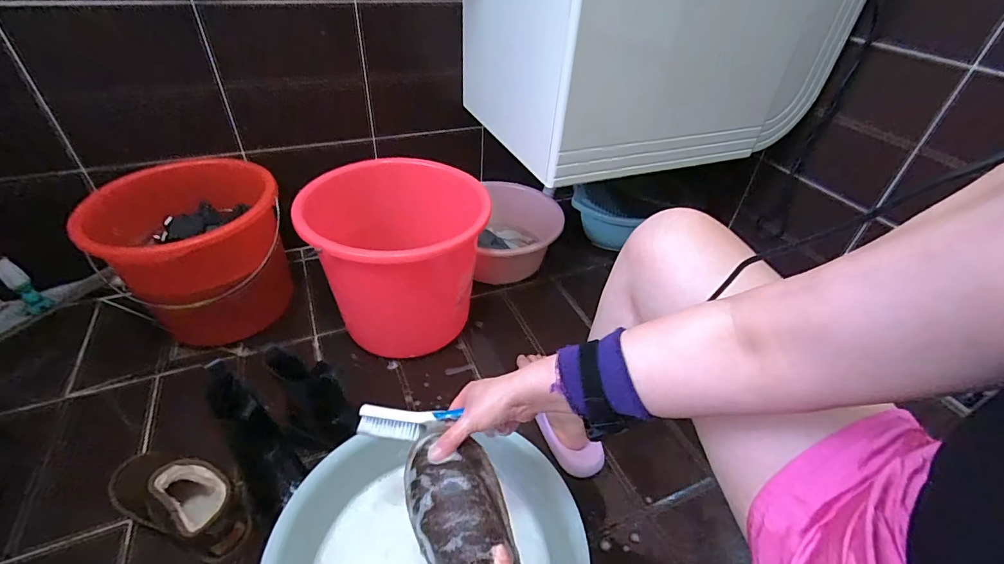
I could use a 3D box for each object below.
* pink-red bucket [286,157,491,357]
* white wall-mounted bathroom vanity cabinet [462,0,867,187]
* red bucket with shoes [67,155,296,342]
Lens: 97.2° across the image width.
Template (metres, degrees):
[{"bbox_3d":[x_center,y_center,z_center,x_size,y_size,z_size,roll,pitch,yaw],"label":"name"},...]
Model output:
[{"bbox_3d":[-0.206,-0.040,0.929,0.334,0.321,0.309,3,39,-2],"label":"pink-red bucket"},{"bbox_3d":[0.320,-0.542,0.918,0.670,0.508,0.395,-12,42,-19],"label":"white wall-mounted bathroom vanity cabinet"},{"bbox_3d":[-0.646,-0.065,0.961,0.334,0.285,0.303,-30,50,-35],"label":"red bucket with shoes"}]

